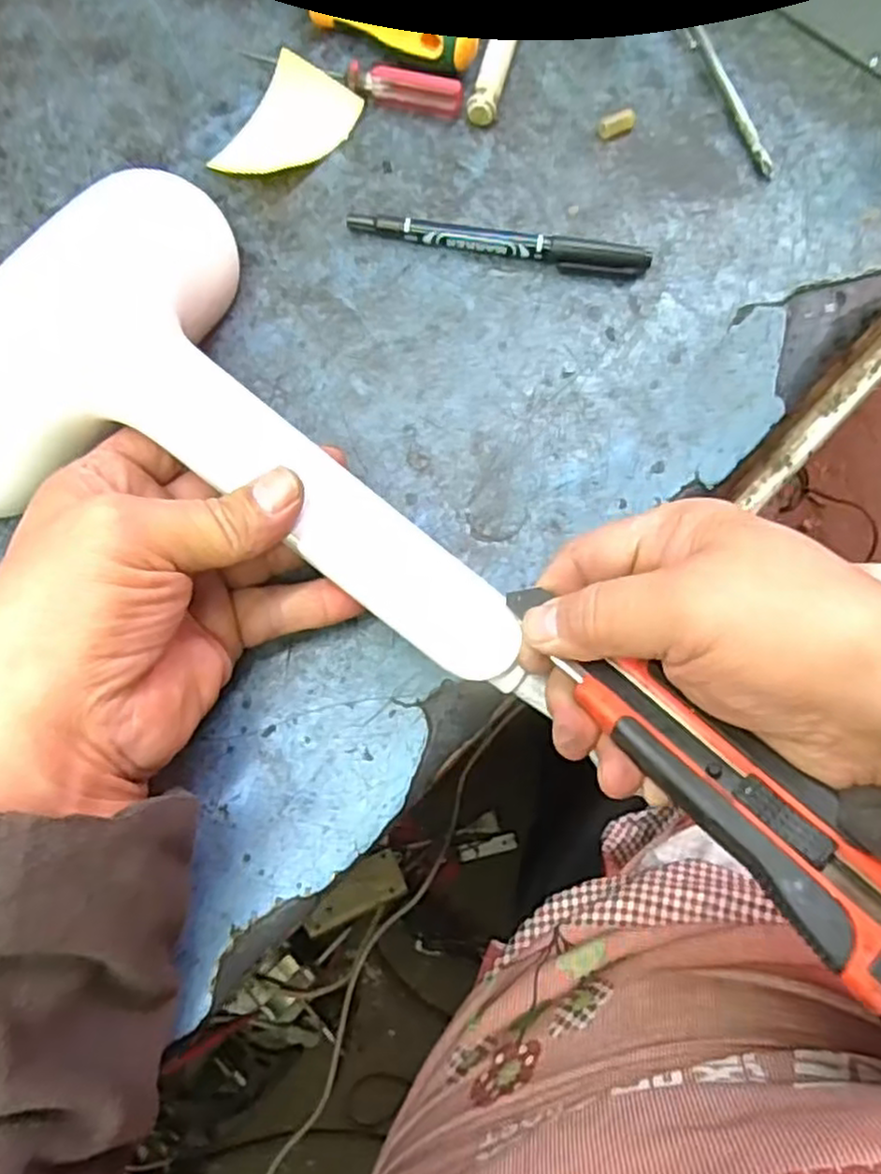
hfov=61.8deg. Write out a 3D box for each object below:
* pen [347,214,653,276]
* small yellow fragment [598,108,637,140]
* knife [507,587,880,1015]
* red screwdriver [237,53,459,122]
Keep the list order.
[{"bbox_3d":[0.027,-0.157,0.335,0.135,0.011,0.009,9,76,3],"label":"pen"},{"bbox_3d":[0.085,-0.224,0.356,0.019,0.007,0.009,-29,77,-7],"label":"small yellow fragment"},{"bbox_3d":[0.090,0.062,0.239,0.034,0.015,0.176,-41,63,-9],"label":"knife"},{"bbox_3d":[-0.044,-0.246,0.356,0.111,0.013,0.017,16,76,4],"label":"red screwdriver"}]

